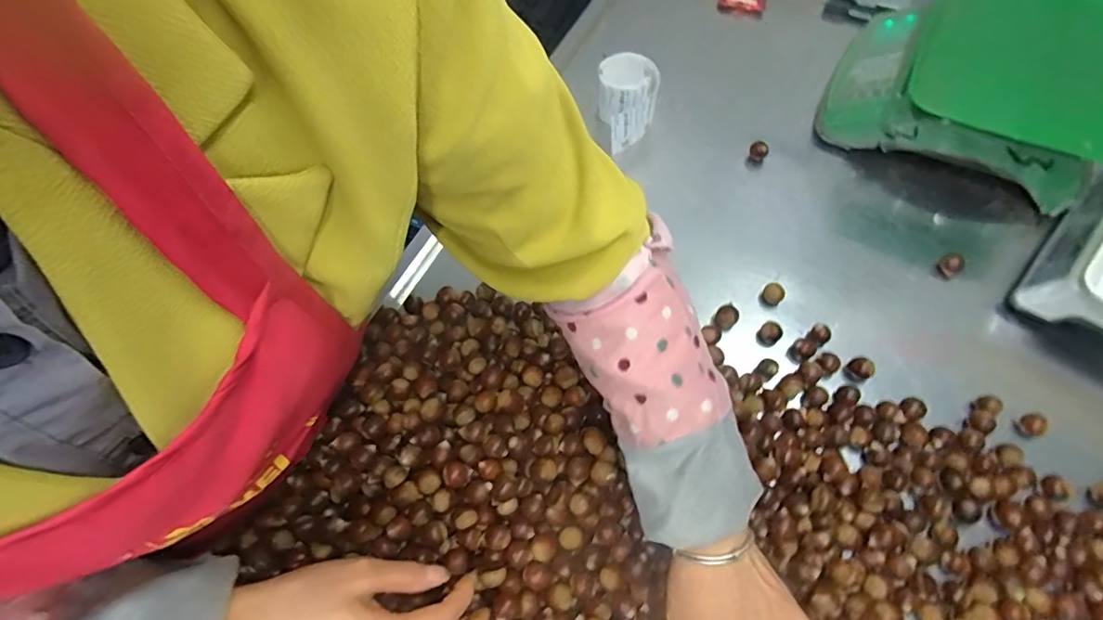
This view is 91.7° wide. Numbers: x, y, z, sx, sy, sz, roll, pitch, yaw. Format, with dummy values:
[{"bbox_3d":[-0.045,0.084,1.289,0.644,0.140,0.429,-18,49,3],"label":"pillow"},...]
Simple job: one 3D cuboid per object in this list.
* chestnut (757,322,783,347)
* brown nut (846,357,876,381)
[{"bbox_3d":[0.235,0.026,0.576,0.021,0.018,0.023,-2,63,4],"label":"chestnut"},{"bbox_3d":[0.316,0.059,0.546,0.016,0.017,0.021,-12,63,-1],"label":"brown nut"}]

